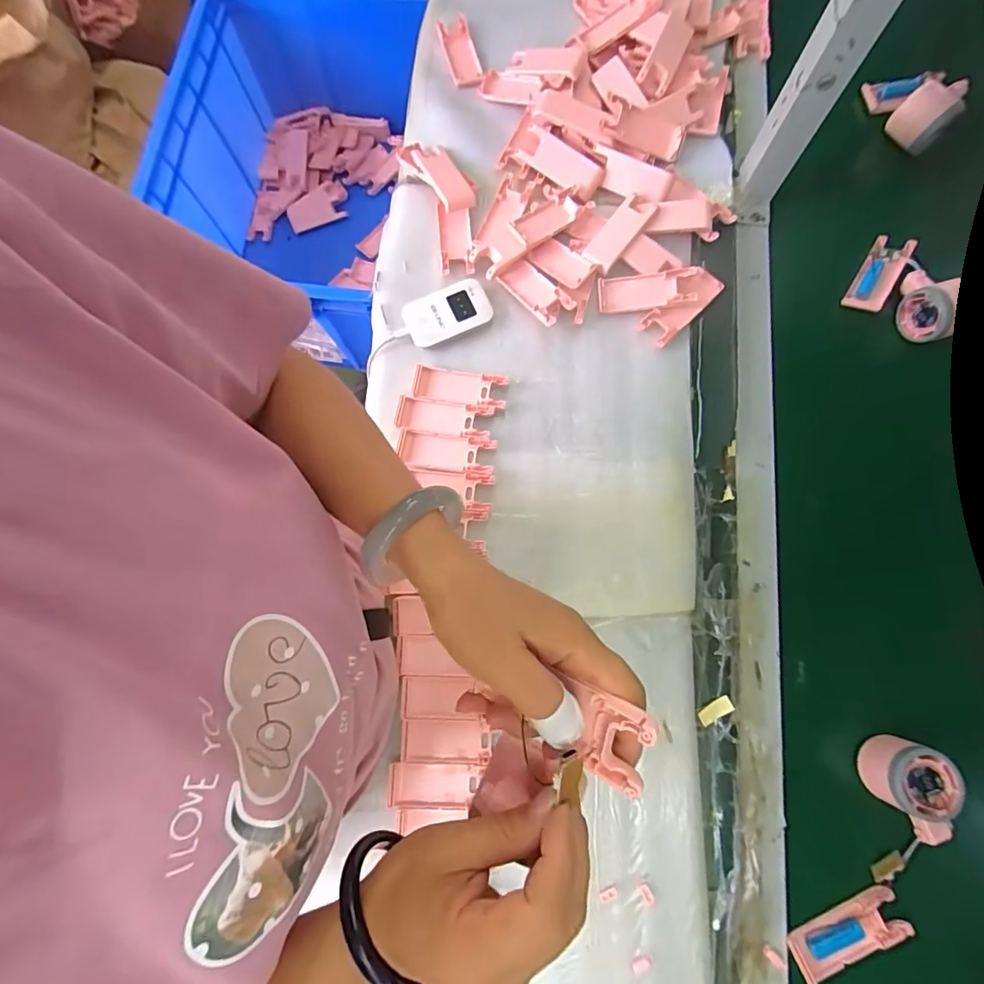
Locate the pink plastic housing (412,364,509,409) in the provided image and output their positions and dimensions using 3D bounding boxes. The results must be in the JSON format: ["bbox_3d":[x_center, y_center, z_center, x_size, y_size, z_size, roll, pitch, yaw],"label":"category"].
[{"bbox_3d":[-0.035,-0.116,0.552,0.102,0.007,0.038,8,78,2],"label":"pink plastic housing"}]

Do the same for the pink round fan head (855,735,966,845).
[{"bbox_3d":[0.381,0.265,0.452,0.054,0.054,0.076,-34,80,-7],"label":"pink round fan head"}]

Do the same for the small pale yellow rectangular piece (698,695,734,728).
[{"bbox_3d":[0.216,0.212,0.484,0.035,0.004,0.016,-30,74,-1],"label":"small pale yellow rectangular piece"}]

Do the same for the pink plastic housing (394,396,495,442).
[{"bbox_3d":[-0.053,-0.081,0.545,0.103,0.010,0.039,8,78,2],"label":"pink plastic housing"}]

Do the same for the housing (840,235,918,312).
[{"bbox_3d":[0.443,-0.251,0.576,0.040,0.020,0.092,26,86,29],"label":"housing"}]

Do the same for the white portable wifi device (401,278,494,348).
[{"bbox_3d":[-0.051,-0.202,0.569,0.096,0.012,0.058,-21,79,-4],"label":"white portable wifi device"}]

